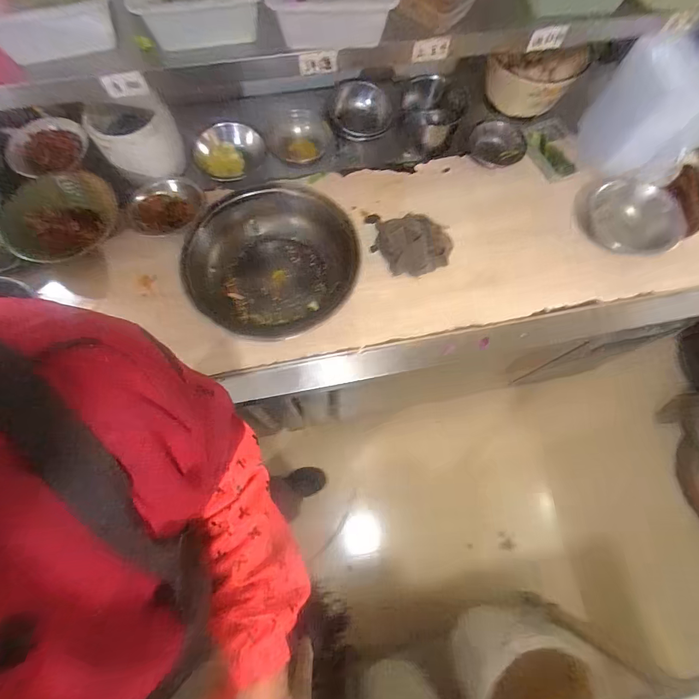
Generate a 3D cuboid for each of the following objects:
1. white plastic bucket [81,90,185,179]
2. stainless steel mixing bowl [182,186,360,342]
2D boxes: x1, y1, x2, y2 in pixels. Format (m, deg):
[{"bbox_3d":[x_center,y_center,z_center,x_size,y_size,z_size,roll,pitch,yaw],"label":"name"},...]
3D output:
[{"bbox_3d":[-0.463,-0.466,0.844,0.164,0.117,0.151,0,72,-1],"label":"white plastic bucket"},{"bbox_3d":[-0.148,-0.177,0.789,0.317,0.101,0.316,0,72,-1],"label":"stainless steel mixing bowl"}]

